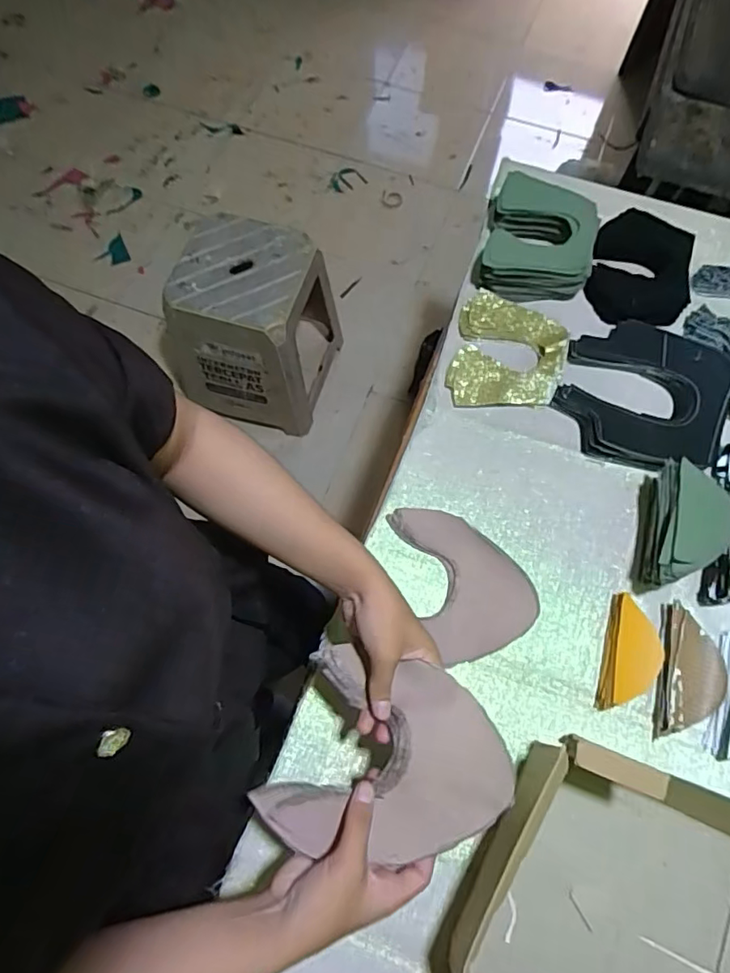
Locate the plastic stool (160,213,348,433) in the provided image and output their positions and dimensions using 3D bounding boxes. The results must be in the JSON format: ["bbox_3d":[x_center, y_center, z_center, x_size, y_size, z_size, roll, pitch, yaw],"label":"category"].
[{"bbox_3d":[-0.243,-0.393,1.347,0.283,0.430,0.337,15,69,4],"label":"plastic stool"}]

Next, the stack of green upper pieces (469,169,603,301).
[{"bbox_3d":[0.231,-0.330,0.724,0.140,0.053,0.178,17,70,5],"label":"stack of green upper pieces"}]

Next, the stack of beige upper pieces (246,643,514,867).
[{"bbox_3d":[0.022,0.213,0.427,0.178,0.025,0.143,14,69,4],"label":"stack of beige upper pieces"}]

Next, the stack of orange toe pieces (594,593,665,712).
[{"bbox_3d":[0.267,0.170,0.548,0.048,0.026,0.112,18,70,6],"label":"stack of orange toe pieces"}]

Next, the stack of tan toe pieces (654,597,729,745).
[{"bbox_3d":[0.323,0.185,0.541,0.066,0.021,0.126,12,69,3],"label":"stack of tan toe pieces"}]

